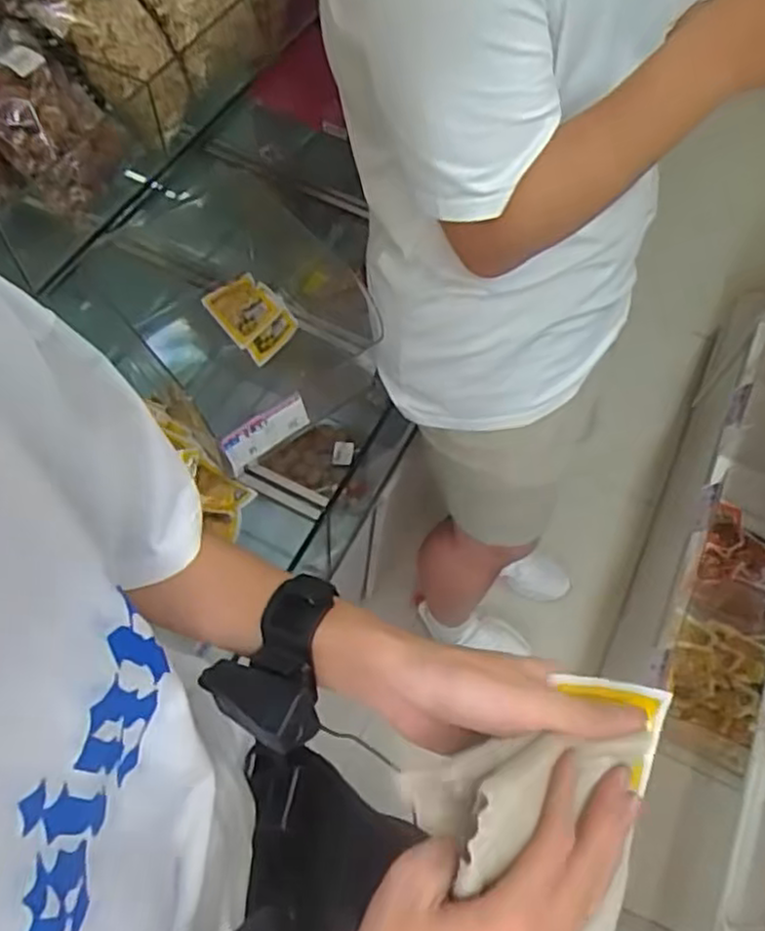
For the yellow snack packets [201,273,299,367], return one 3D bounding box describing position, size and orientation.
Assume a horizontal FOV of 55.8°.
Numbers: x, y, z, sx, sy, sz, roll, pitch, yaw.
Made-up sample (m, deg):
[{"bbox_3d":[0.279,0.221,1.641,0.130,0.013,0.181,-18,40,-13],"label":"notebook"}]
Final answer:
[{"bbox_3d":[-0.181,-0.209,1.002,0.085,0.016,0.133,-37,71,-7],"label":"yellow snack packets"}]

